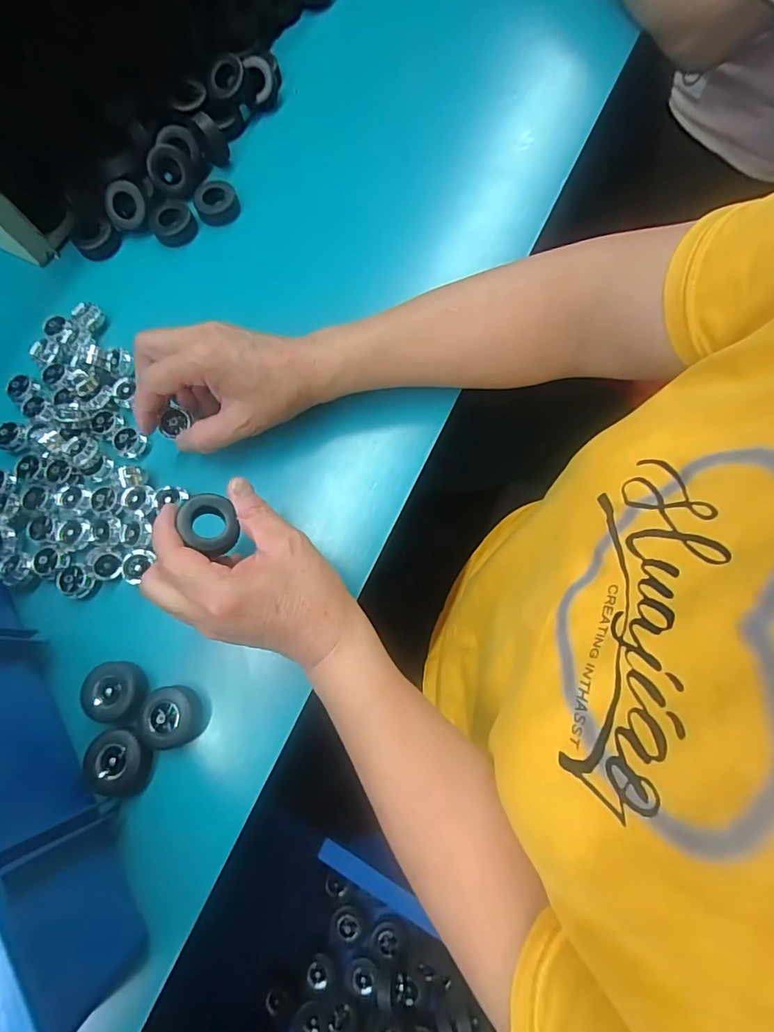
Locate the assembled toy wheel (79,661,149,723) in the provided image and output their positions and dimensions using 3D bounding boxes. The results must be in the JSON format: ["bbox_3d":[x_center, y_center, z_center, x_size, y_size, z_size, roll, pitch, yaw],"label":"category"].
[{"bbox_3d":[-0.182,0.117,0.325,0.033,0.022,0.035,0,75,1],"label":"assembled toy wheel"}]

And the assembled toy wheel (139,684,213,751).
[{"bbox_3d":[-0.139,0.131,0.317,0.041,0.017,0.036,-1,75,1],"label":"assembled toy wheel"}]

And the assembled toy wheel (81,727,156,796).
[{"bbox_3d":[-0.172,0.158,0.311,0.032,0.020,0.040,-43,78,-9],"label":"assembled toy wheel"}]

